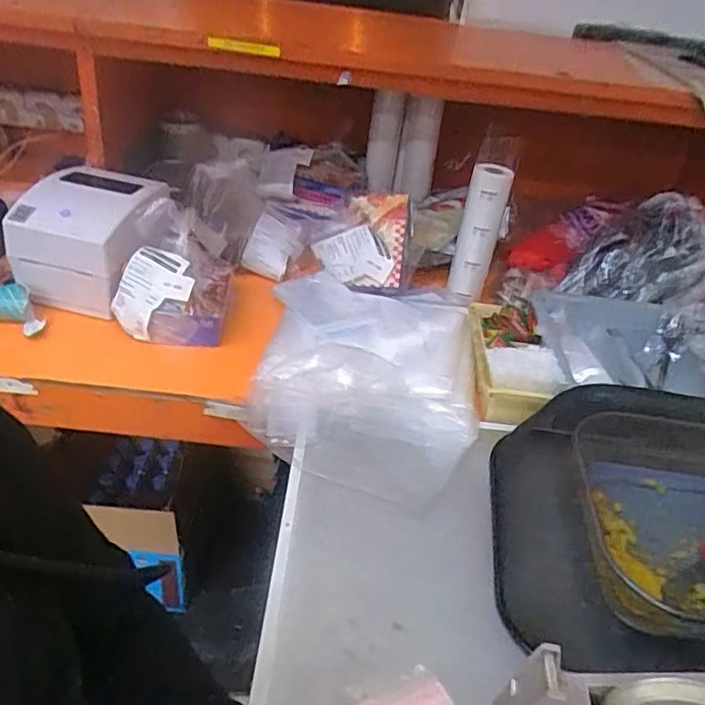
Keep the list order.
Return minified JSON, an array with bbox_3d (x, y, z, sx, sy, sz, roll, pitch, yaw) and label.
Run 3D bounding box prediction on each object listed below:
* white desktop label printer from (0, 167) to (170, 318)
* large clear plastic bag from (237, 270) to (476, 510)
[{"bbox_3d":[-0.411,-0.185,0.993,0.187,0.161,0.200,19,37,15],"label":"white desktop label printer"},{"bbox_3d":[0.018,0.009,0.892,0.312,0.067,0.454,9,35,2],"label":"large clear plastic bag"}]

